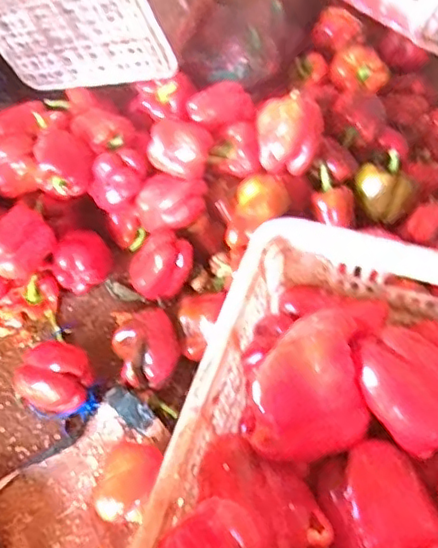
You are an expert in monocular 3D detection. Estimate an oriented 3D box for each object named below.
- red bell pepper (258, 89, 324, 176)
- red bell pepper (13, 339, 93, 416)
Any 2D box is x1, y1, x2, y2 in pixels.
[{"bbox_3d":[0.114,-0.227,0.982,0.103,0.099,0.102,4,53,4],"label":"red bell pepper"},{"bbox_3d":[-0.225,0.144,0.853,0.097,0.092,0.083,8,53,7],"label":"red bell pepper"}]

